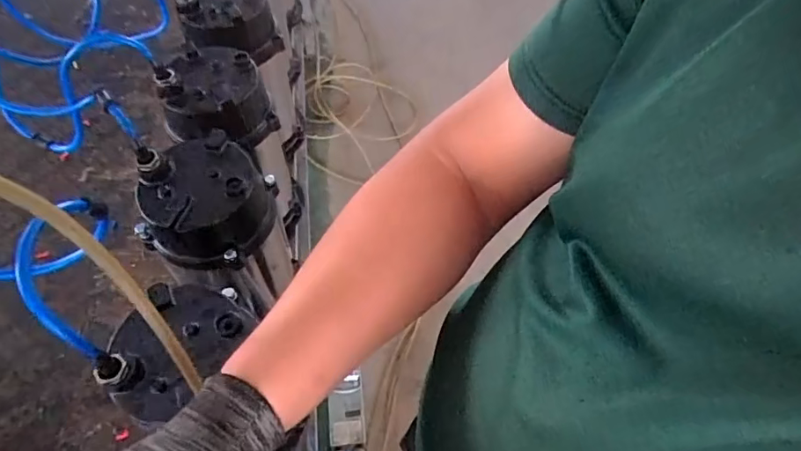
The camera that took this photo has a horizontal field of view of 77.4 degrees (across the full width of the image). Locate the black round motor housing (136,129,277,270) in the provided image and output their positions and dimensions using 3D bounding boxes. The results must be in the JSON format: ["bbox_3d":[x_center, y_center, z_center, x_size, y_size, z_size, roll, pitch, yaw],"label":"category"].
[{"bbox_3d":[-0.195,-0.023,0.498,0.127,0.073,0.115,-5,59,-7],"label":"black round motor housing"}]

